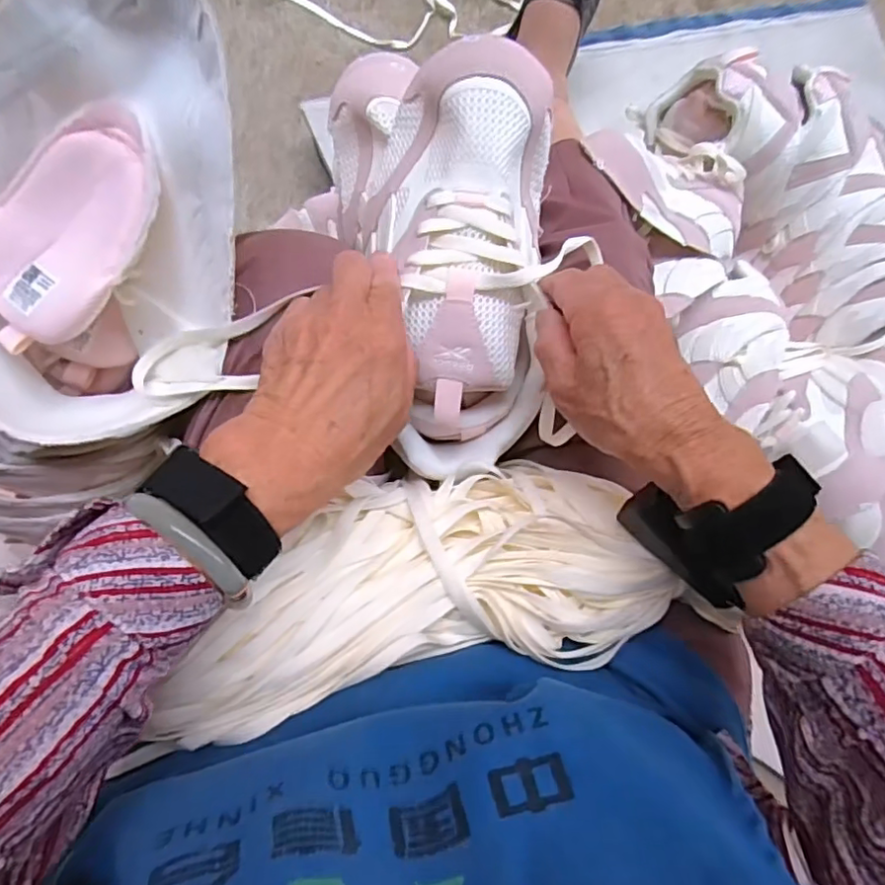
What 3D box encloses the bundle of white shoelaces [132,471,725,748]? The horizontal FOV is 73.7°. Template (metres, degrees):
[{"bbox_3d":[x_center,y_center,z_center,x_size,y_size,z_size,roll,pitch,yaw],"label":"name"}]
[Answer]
[{"bbox_3d":[-0.004,0.074,0.325,0.285,0.065,0.115,-8,92,-3],"label":"bundle of white shoelaces"}]

